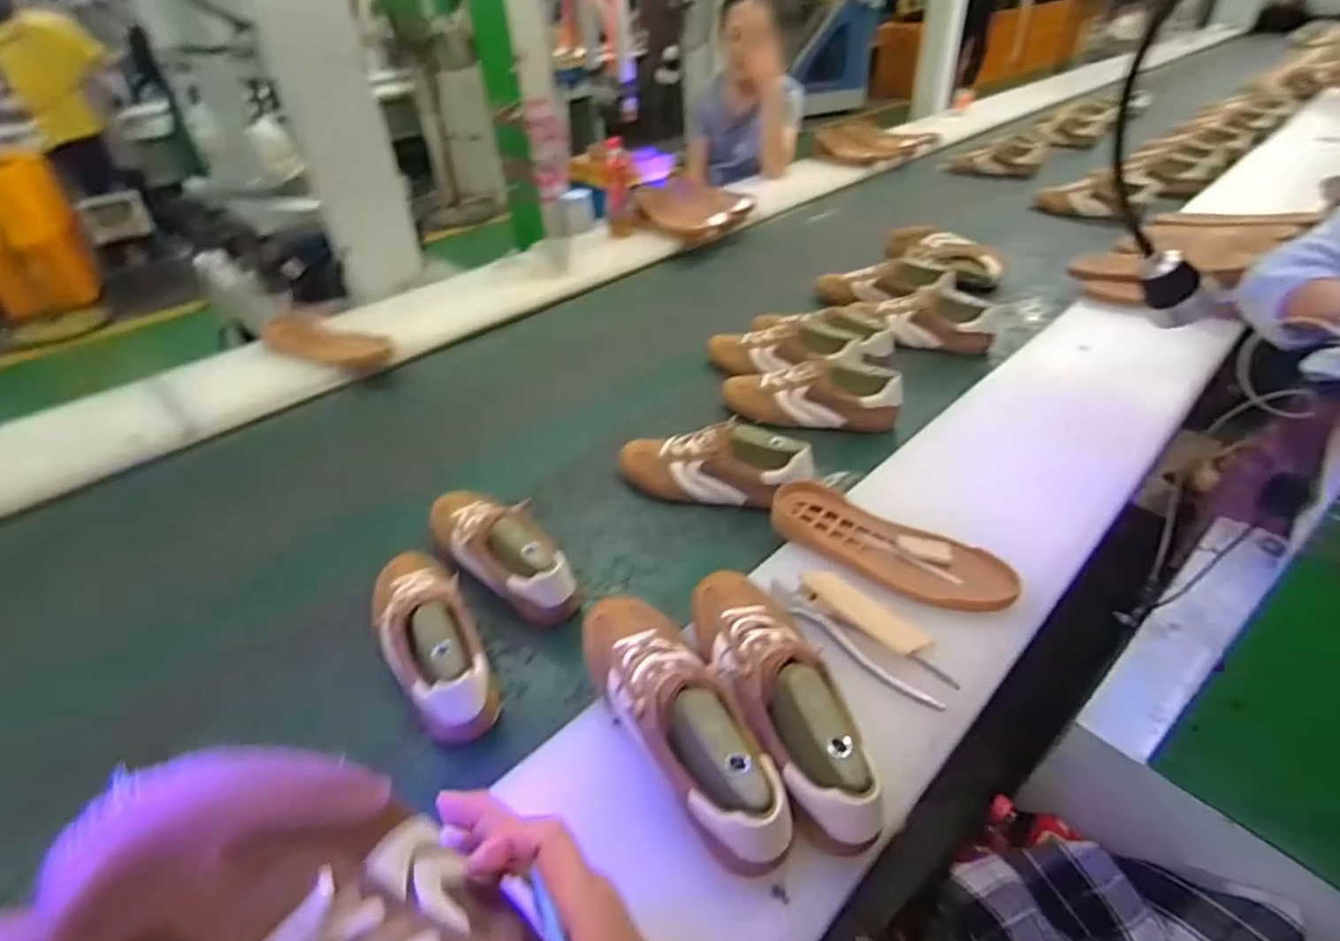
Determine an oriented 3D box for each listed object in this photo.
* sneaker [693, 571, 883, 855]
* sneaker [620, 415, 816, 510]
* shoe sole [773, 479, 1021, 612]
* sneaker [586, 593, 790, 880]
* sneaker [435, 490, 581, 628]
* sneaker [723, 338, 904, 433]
[{"bbox_3d":[0.083,0.168,0.531,0.093,0.089,0.263,-9,37,-6],"label":"sneaker"},{"bbox_3d":[0.054,-0.012,0.870,0.263,0.090,0.081,7,39,14],"label":"sneaker"},{"bbox_3d":[0.232,0.077,0.696,0.256,0.023,0.090,25,46,33],"label":"shoe sole"},{"bbox_3d":[0.005,0.177,0.517,0.087,0.074,0.265,-21,40,-21],"label":"sneaker"},{"bbox_3d":[-0.205,0.079,0.772,0.255,0.085,0.083,26,46,33],"label":"sneaker"},{"bbox_3d":[0.211,-0.124,0.983,0.262,0.107,0.079,10,39,18],"label":"sneaker"}]

